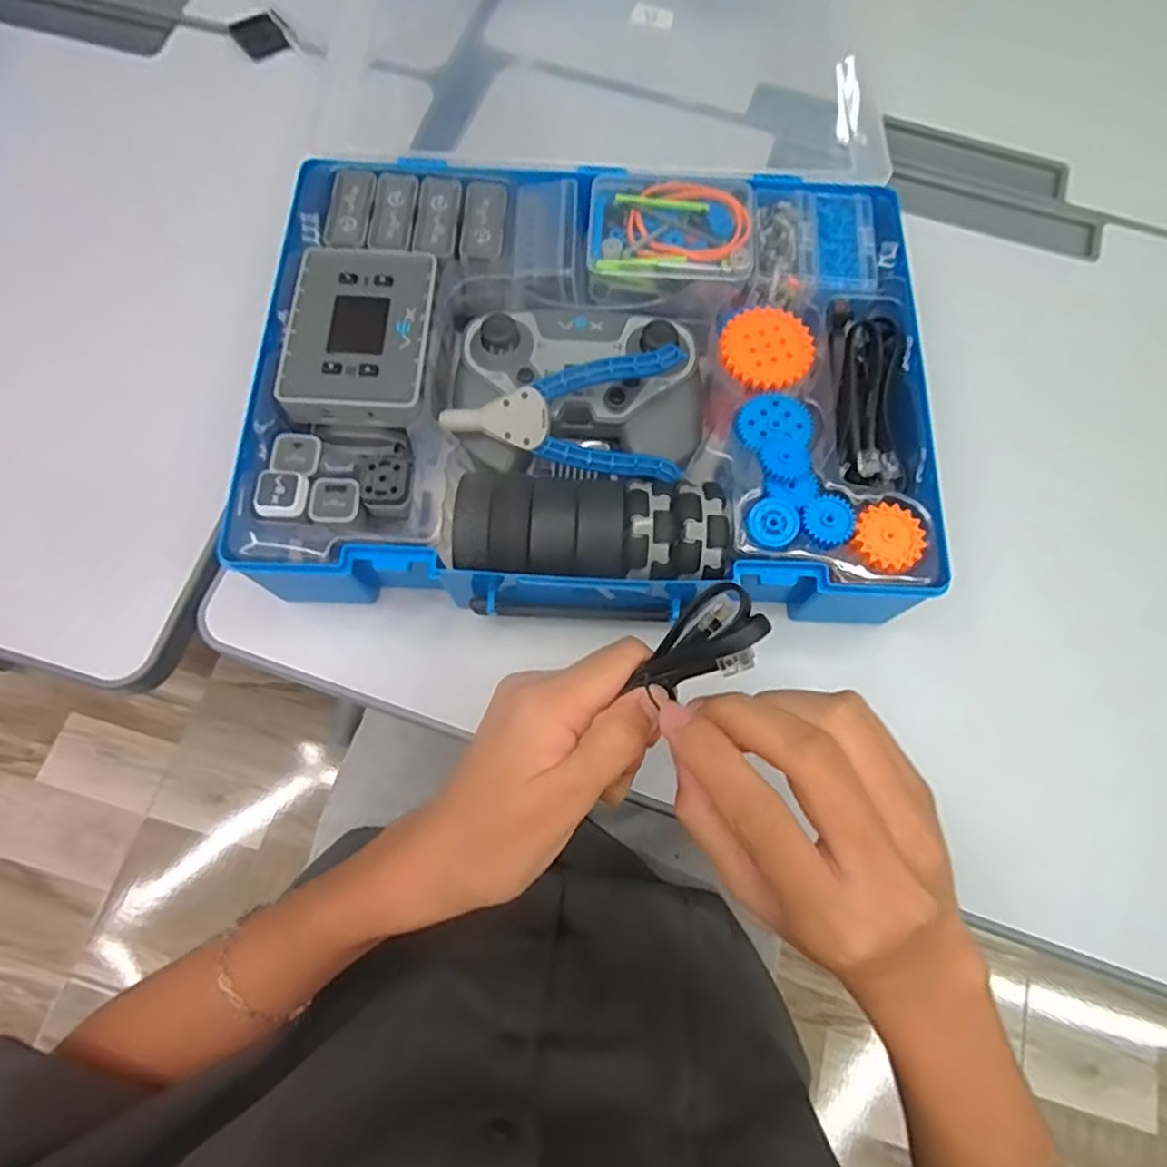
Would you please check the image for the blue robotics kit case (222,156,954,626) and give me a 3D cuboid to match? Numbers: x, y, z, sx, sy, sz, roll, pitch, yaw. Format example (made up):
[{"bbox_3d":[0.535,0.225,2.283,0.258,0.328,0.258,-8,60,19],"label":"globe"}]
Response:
[{"bbox_3d":[0.006,-0.113,0.392,0.355,0.067,0.263,4,70,0],"label":"blue robotics kit case"}]

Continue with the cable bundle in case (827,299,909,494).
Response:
[{"bbox_3d":[0.158,-0.104,0.377,0.038,0.023,0.108,1,70,-1],"label":"cable bundle in case"}]

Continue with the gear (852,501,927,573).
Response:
[{"bbox_3d":[0.153,-0.023,0.337,0.034,0.004,0.033,0,70,-1],"label":"gear"}]

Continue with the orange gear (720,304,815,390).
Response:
[{"bbox_3d":[0.103,-0.132,0.377,0.050,0.005,0.051,0,70,-1],"label":"orange gear"}]

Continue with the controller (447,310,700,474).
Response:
[{"bbox_3d":[-0.003,-0.116,0.385,0.141,0.057,0.096,1,70,-1],"label":"controller"}]

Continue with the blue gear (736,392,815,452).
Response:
[{"bbox_3d":[0.102,-0.087,0.362,0.039,0.006,0.033,-6,70,-4],"label":"blue gear"}]

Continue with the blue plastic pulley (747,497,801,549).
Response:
[{"bbox_3d":[0.096,-0.030,0.339,0.024,0.005,0.026,0,70,-1],"label":"blue plastic pulley"}]

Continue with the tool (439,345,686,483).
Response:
[{"bbox_3d":[-0.011,-0.088,0.368,0.125,0.018,0.067,-2,92,0],"label":"tool"}]

